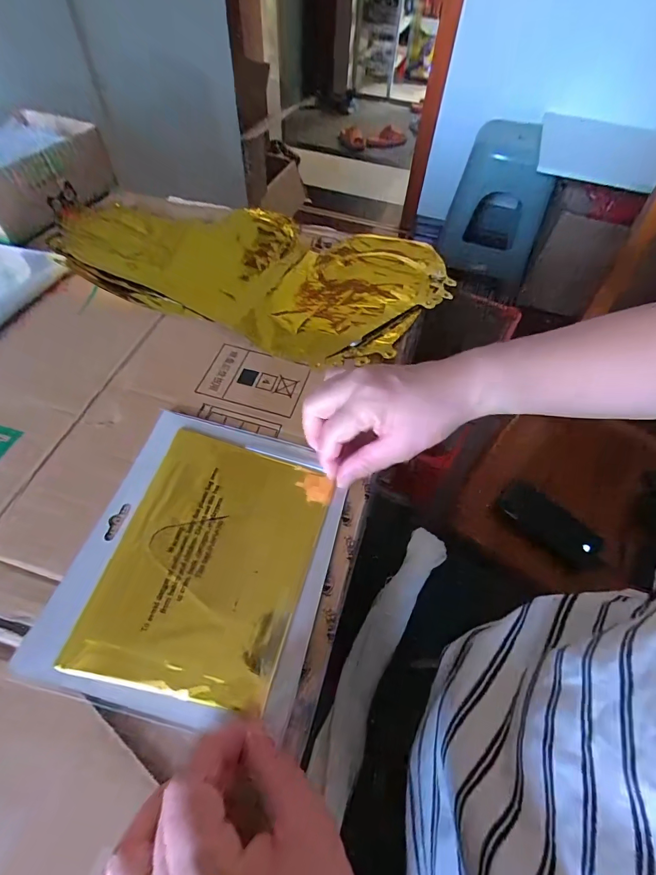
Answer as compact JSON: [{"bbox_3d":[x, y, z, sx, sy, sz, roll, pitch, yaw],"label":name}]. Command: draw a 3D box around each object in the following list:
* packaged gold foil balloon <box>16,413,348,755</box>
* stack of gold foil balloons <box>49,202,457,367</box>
[{"bbox_3d":[-0.082,0.076,0.277,0.163,0.013,0.191,13,56,7],"label":"packaged gold foil balloon"},{"bbox_3d":[-0.093,-0.198,0.467,0.432,0.032,0.225,18,57,10],"label":"stack of gold foil balloons"}]

